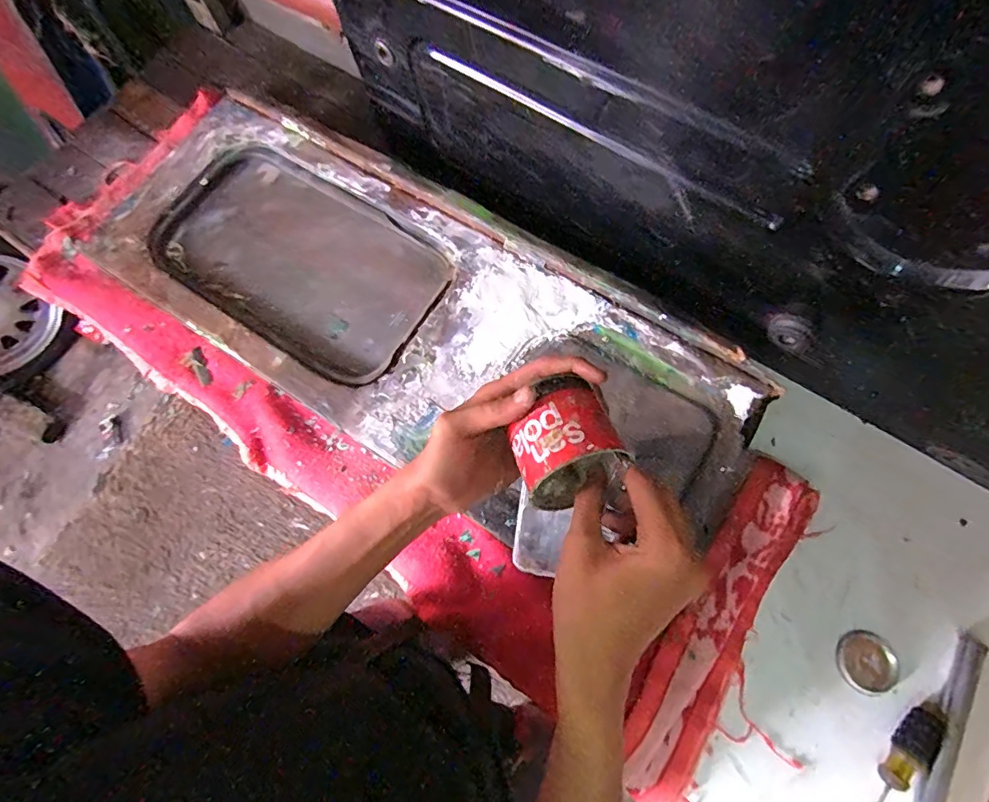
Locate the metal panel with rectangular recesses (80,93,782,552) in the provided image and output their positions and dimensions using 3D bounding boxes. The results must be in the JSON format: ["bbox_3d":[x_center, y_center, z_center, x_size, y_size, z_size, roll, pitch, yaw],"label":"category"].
[{"bbox_3d":[-0.116,-0.119,0.705,0.966,0.049,0.371,33,74,10],"label":"metal panel with rectangular recesses"}]

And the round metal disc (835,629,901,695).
[{"bbox_3d":[0.474,0.331,0.620,0.071,0.011,0.072,0,71,0],"label":"round metal disc"}]

